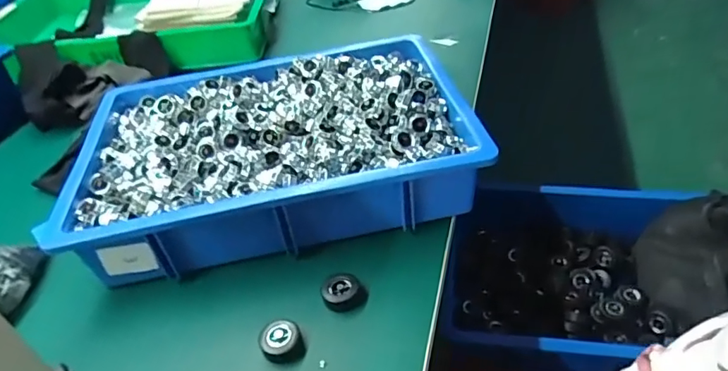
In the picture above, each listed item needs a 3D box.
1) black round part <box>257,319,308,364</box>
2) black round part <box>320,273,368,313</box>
[{"bbox_3d":[-0.076,0.145,0.468,0.037,0.020,0.038,-4,41,3],"label":"black round part"},{"bbox_3d":[-0.021,0.106,0.503,0.043,0.021,0.033,-13,42,-7],"label":"black round part"}]

